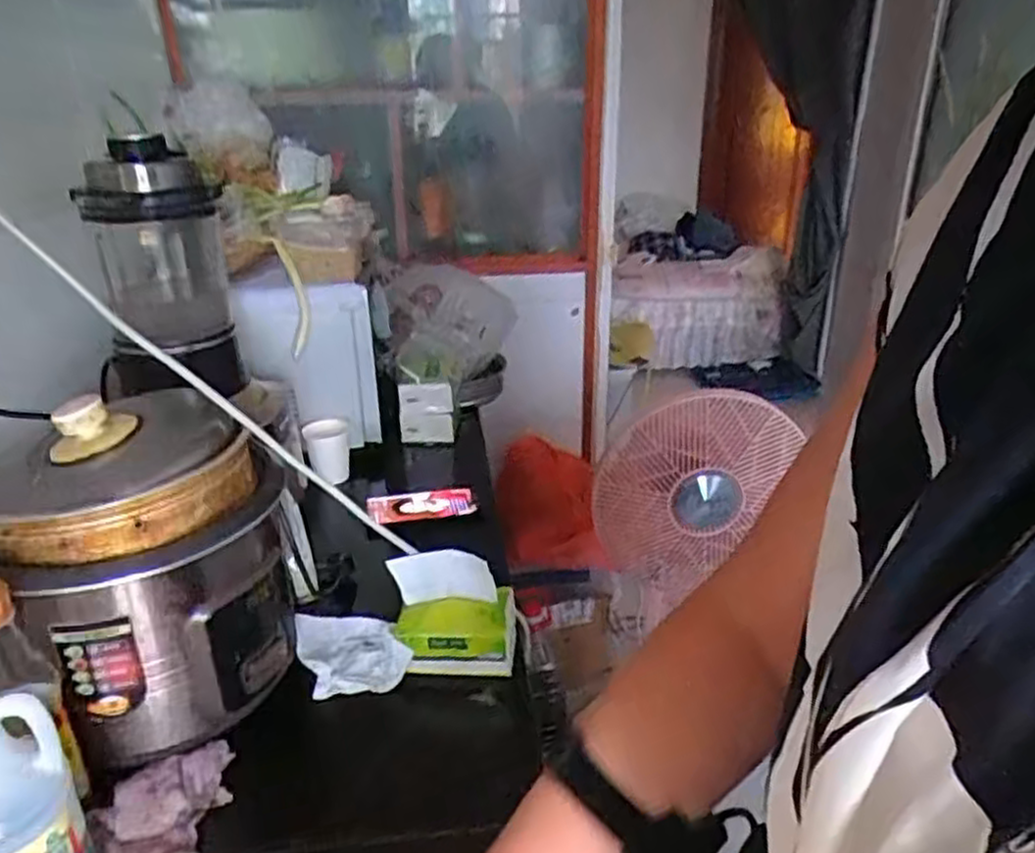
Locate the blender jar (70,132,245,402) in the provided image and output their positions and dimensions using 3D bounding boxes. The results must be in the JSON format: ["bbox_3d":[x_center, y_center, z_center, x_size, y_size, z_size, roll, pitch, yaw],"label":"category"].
[{"bbox_3d":[-0.419,-0.177,0.887,0.154,0.289,0.174,-13,27,-26],"label":"blender jar"}]

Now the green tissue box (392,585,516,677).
[{"bbox_3d":[-0.063,0.208,0.786,0.118,0.063,0.078,-1,24,-1],"label":"green tissue box"}]

